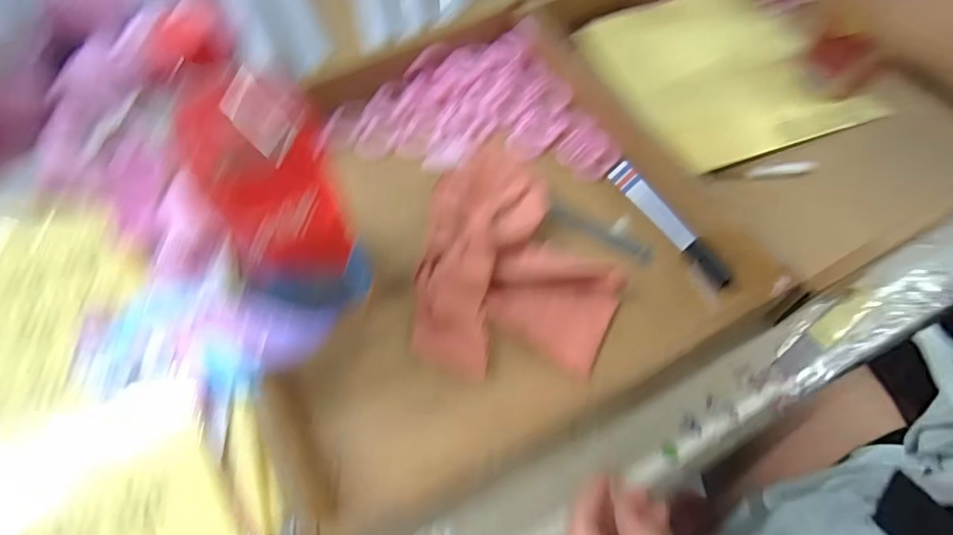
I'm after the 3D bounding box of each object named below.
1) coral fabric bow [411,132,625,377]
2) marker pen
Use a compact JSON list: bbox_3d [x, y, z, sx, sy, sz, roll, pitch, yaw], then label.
[{"bbox_3d":[0.035,-0.021,0.405,0.147,0.028,0.206,4,61,3],"label":"coral fabric bow"},{"bbox_3d":[0.155,-0.037,0.423,0.016,0.020,0.135,-28,64,-14],"label":"marker pen"}]

